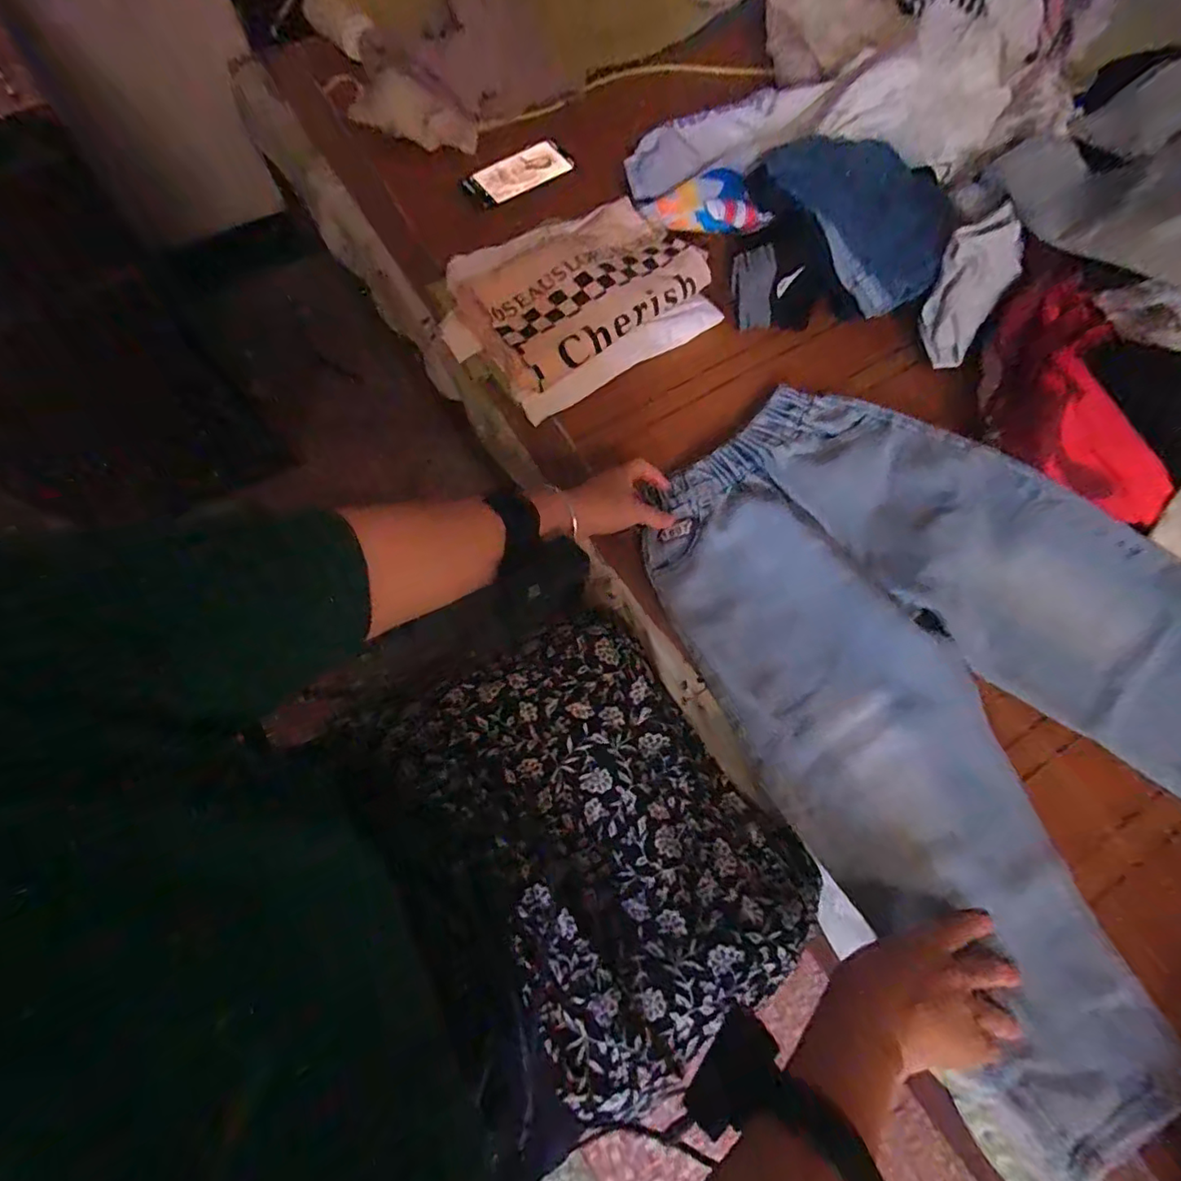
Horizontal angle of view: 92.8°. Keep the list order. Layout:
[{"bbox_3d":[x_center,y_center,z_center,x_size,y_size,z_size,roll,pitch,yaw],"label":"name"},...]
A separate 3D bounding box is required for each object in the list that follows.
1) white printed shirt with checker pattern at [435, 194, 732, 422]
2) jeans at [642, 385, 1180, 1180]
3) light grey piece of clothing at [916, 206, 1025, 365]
[{"bbox_3d":[-0.017,-0.367,0.703,0.327,0.067,0.229,-32,73,-13],"label":"white printed shirt with checker pattern"},{"bbox_3d":[0.354,0.075,0.538,0.427,0.060,0.639,-30,72,-12],"label":"jeans"},{"bbox_3d":[0.433,-0.351,0.634,0.075,0.139,0.017,23,27,21],"label":"light grey piece of clothing"}]

